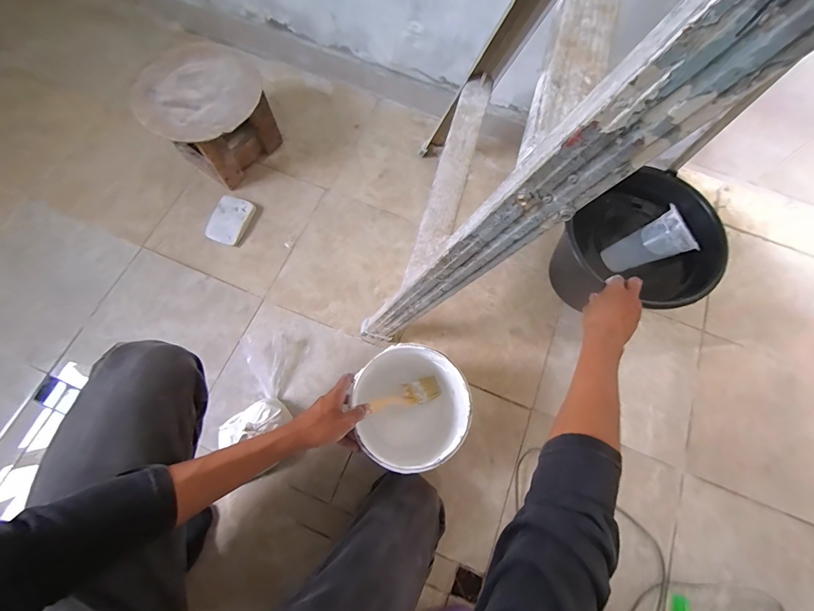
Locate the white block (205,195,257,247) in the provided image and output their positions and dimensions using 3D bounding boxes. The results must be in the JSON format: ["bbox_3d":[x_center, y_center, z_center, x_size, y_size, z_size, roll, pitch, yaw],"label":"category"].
[{"bbox_3d":[-0.393,-0.190,0.798,0.079,0.014,0.111,18,71,5],"label":"white block"}]

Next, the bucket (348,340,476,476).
[{"bbox_3d":[0.000,0.176,0.616,0.159,0.191,0.181,-9,71,-5],"label":"bucket"}]

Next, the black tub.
[{"bbox_3d":[0.434,-0.100,0.716,0.242,0.202,0.228,1,71,-2],"label":"black tub"}]

